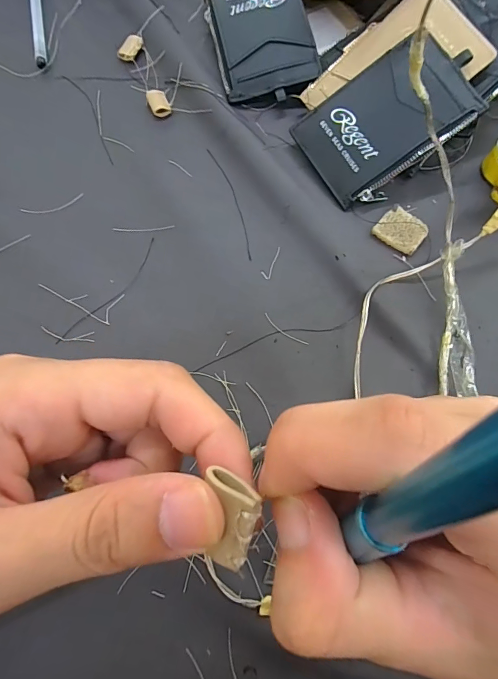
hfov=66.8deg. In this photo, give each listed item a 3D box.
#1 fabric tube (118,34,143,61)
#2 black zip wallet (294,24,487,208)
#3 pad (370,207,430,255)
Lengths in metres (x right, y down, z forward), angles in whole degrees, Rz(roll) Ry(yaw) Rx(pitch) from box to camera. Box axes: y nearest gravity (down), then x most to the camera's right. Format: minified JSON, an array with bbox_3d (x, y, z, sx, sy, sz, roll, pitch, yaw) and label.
[{"bbox_3d":[-0.095,-0.233,0.302,0.013,0.007,0.022,27,75,4],"label":"fabric tube"},{"bbox_3d":[0.094,-0.152,0.260,0.110,0.010,0.076,-34,80,12],"label":"black zip wallet"},{"bbox_3d":[0.106,-0.076,0.261,0.031,0.004,0.027,39,76,7],"label":"pad"}]

